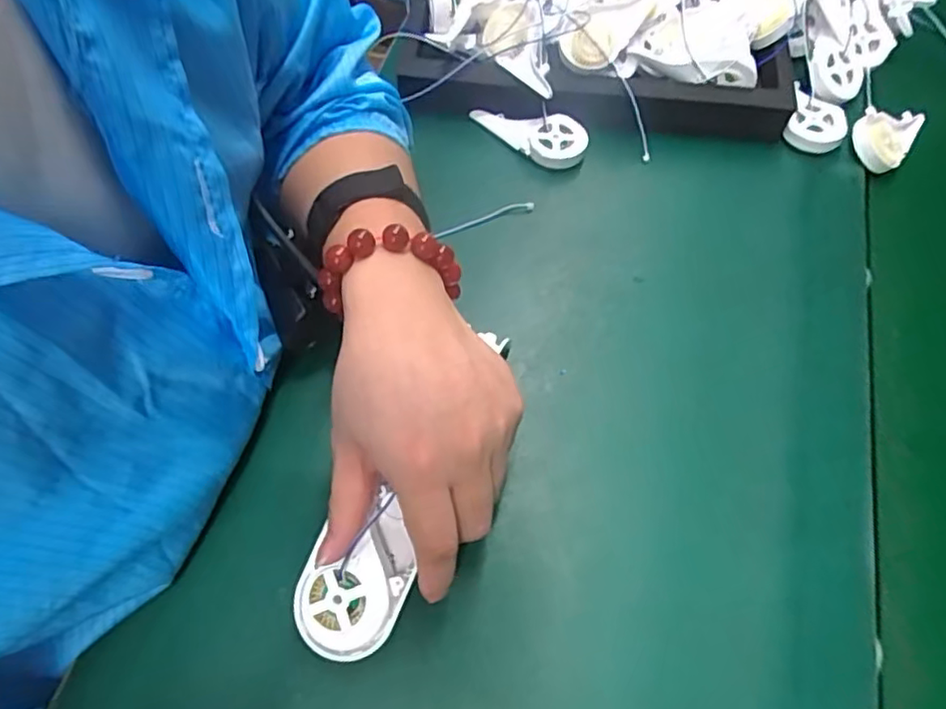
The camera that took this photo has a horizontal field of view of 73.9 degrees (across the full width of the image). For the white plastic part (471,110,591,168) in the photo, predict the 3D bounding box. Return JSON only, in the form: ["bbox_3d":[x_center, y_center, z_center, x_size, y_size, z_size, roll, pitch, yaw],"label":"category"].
[{"bbox_3d":[0.039,-0.168,0.480,0.093,0.025,0.037,19,62,9],"label":"white plastic part"}]

